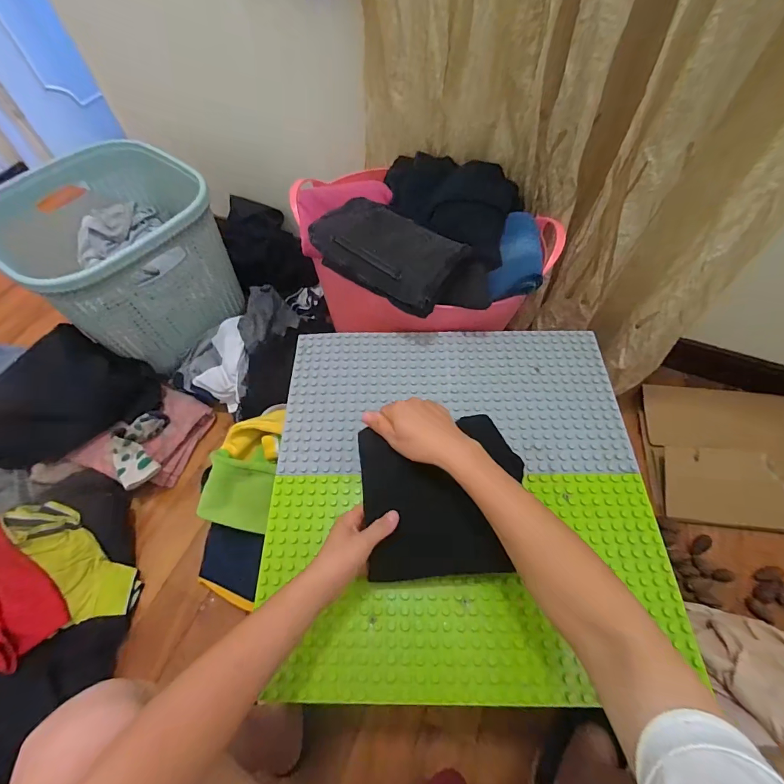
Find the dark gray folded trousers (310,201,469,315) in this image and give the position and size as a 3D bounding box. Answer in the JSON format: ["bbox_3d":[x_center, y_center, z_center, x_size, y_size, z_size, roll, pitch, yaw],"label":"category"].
[{"bbox_3d":[-0.005,-0.231,0.644,0.231,0.060,0.149,27,64,17],"label":"dark gray folded trousers"}]

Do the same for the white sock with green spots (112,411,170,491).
[{"bbox_3d":[-0.546,0.124,0.852,0.088,0.085,0.168,-10,59,-4],"label":"white sock with green spots"}]

